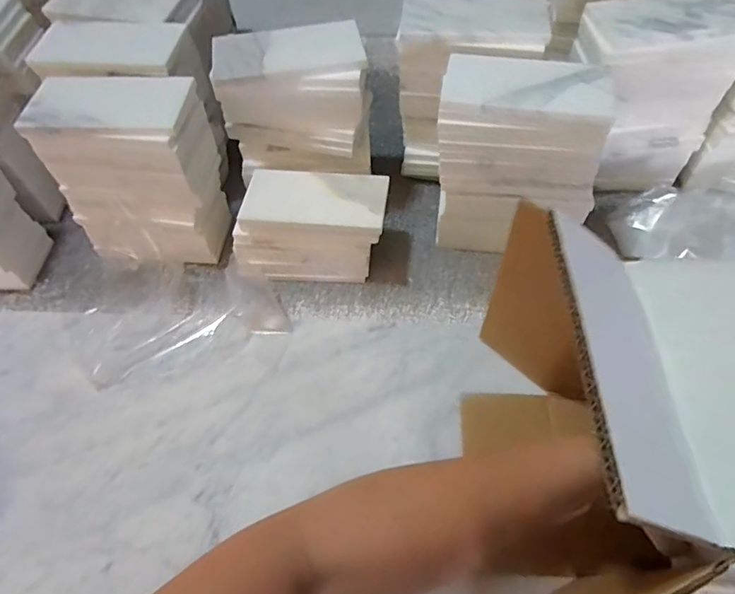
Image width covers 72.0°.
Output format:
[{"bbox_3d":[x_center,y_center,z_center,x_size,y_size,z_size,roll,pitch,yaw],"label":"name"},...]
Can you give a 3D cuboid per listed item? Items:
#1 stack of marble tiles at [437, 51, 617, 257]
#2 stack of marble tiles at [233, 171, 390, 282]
[{"bbox_3d":[0.153,-0.139,0.535,0.158,0.200,0.080,7,58,8],"label":"stack of marble tiles"},{"bbox_3d":[-0.062,-0.077,0.560,0.163,0.084,0.084,3,58,5],"label":"stack of marble tiles"}]

